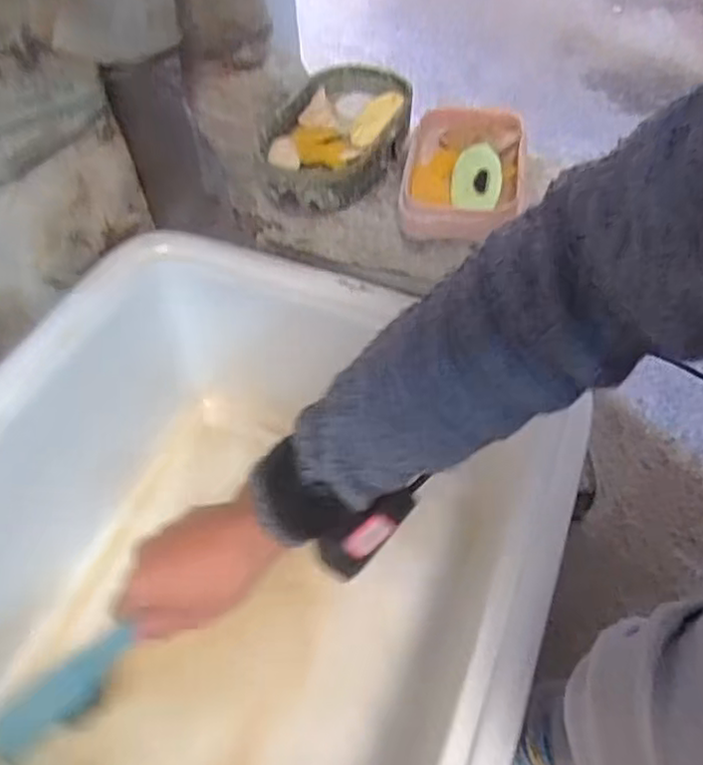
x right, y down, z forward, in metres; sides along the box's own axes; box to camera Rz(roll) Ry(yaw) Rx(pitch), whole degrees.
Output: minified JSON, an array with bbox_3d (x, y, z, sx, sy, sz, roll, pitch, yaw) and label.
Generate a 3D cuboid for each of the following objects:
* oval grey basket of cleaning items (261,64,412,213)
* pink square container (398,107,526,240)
[{"bbox_3d":[-0.009,-0.190,0.528,0.099,0.035,0.150,7,53,6],"label":"oval grey basket of cleaning items"},{"bbox_3d":[0.082,-0.156,0.500,0.084,0.031,0.125,6,53,5],"label":"pink square container"}]

